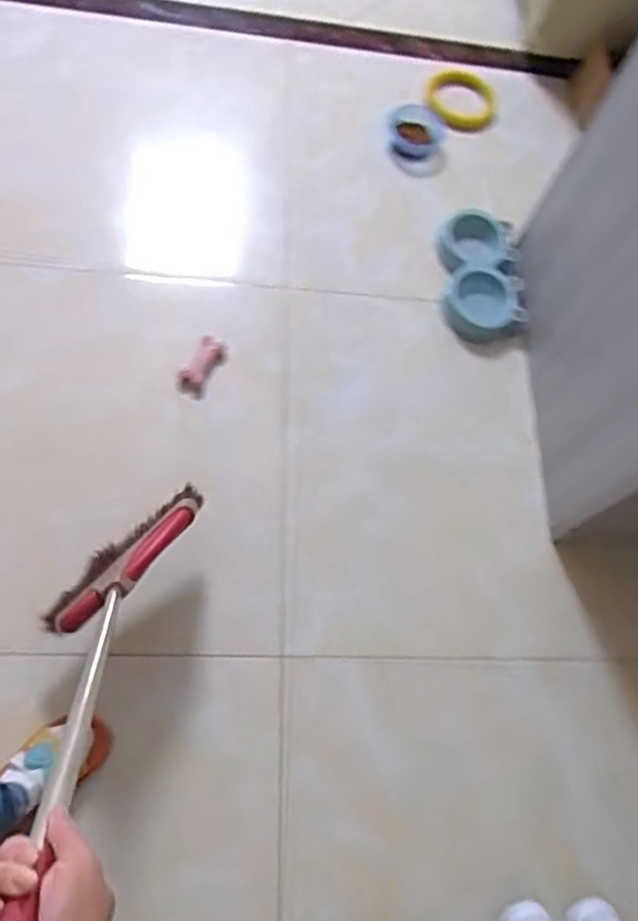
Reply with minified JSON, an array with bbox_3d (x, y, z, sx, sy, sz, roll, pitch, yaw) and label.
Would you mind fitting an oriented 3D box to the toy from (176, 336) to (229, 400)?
[{"bbox_3d":[-0.245,-0.197,1.472,0.067,0.033,0.138,26,66,4],"label":"toy"}]

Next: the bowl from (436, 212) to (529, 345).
[{"bbox_3d":[0.365,-0.417,1.594,0.168,0.080,0.299,-1,68,-8],"label":"bowl"}]

